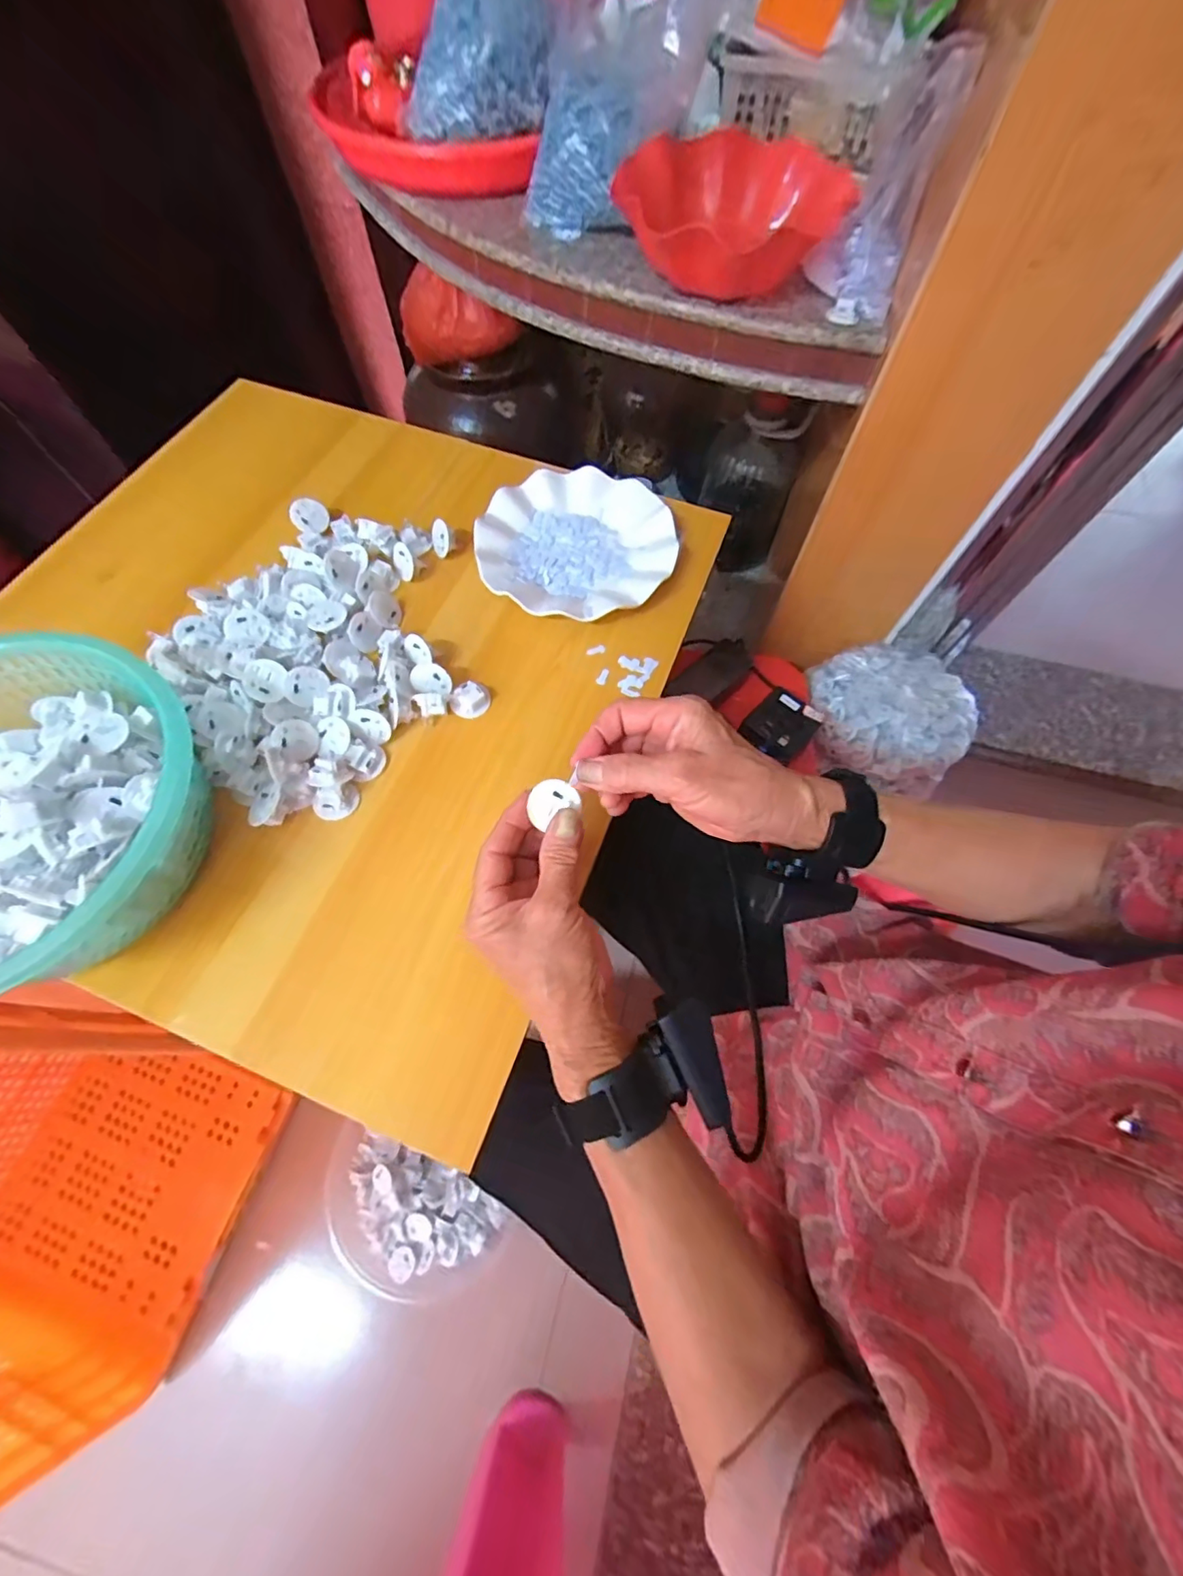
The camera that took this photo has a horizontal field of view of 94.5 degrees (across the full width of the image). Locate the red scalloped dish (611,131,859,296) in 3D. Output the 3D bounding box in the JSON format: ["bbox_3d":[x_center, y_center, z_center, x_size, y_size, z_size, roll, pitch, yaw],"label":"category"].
[{"bbox_3d":[0.146,-0.579,0.547,0.234,0.070,0.159,-28,69,-12],"label":"red scalloped dish"}]

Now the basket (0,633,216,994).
[{"bbox_3d":[-0.367,0.022,0.347,0.209,0.082,0.223,0,66,0],"label":"basket"}]

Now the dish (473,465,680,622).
[{"bbox_3d":[-0.014,-0.227,0.514,0.177,0.026,0.175,0,66,0],"label":"dish"}]

